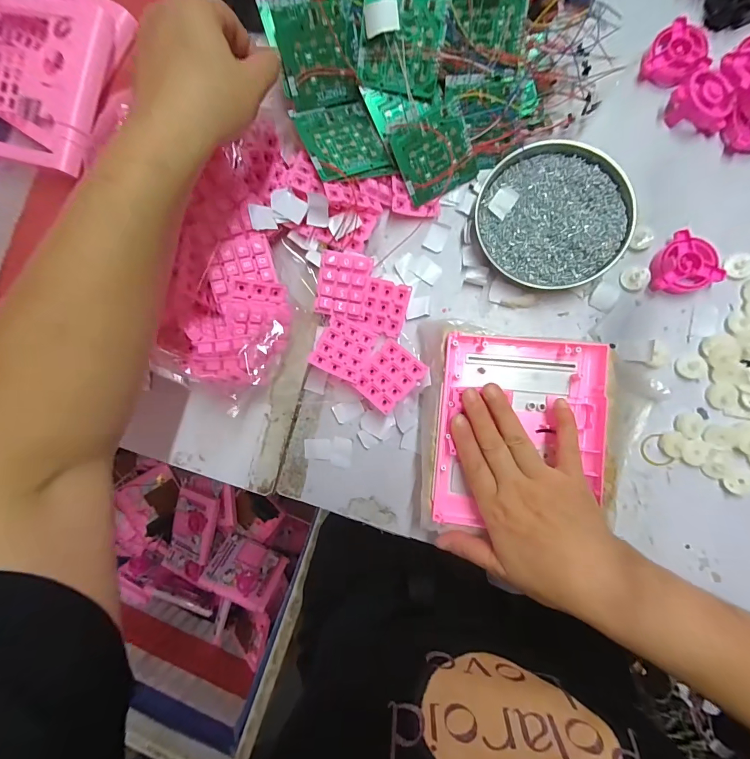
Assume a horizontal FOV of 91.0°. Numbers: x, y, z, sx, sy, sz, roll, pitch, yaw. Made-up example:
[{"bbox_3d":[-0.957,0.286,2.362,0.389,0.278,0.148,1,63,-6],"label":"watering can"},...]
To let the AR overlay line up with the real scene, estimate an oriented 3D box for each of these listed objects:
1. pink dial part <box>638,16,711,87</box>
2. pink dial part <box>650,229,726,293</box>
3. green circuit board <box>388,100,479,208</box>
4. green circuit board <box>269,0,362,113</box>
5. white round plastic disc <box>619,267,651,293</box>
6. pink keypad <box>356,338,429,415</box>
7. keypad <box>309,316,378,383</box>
[{"bbox_3d":[0.281,-0.302,0.342,0.051,0.016,0.055,0,89,7],"label":"pink dial part"},{"bbox_3d":[0.277,-0.106,0.328,0.052,0.017,0.053,-12,88,6],"label":"pink dial part"},{"bbox_3d":[0.057,-0.212,0.349,0.071,0.004,0.065,-27,118,-1],"label":"green circuit board"},{"bbox_3d":[-0.049,-0.277,0.317,0.063,0.069,0.006,-25,42,-18],"label":"green circuit board"},{"bbox_3d":[0.242,-0.093,0.343,0.024,0.005,0.022,0,89,7],"label":"white round plastic disc"},{"bbox_3d":[0.013,-0.004,0.348,0.049,0.004,0.059,43,81,12],"label":"pink keypad"},{"bbox_3d":[-0.029,-0.031,0.354,0.047,0.004,0.059,26,67,-6],"label":"keypad"}]

